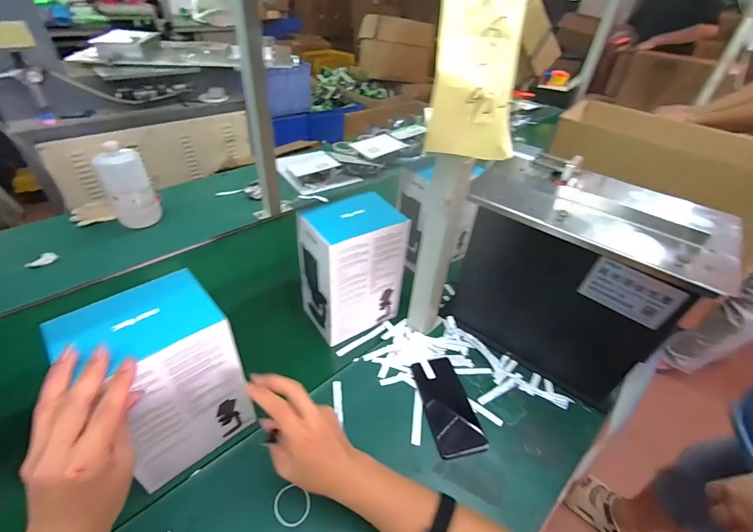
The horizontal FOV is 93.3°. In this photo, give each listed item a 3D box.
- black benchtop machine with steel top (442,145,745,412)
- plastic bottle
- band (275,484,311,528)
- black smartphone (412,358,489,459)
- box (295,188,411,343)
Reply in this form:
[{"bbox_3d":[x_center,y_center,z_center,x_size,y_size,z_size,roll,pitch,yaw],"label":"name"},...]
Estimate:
[{"bbox_3d":[0.314,0.012,0.612,0.310,0.313,0.213,29,45,26],"label":"black benchtop machine with steel top"},{"bbox_3d":[-0.605,-0.193,0.881,0.088,0.202,0.090,-14,44,-22],"label":"plastic bottle"},{"bbox_3d":[-0.108,0.305,0.450,0.046,0.004,0.042,14,40,9],"label":"band"},{"bbox_3d":[0.112,0.220,0.570,0.073,0.010,0.157,-5,41,-13],"label":"black smartphone"},{"bbox_3d":[-0.048,0.006,0.647,0.154,0.221,0.130,-21,47,-29],"label":"box"}]

